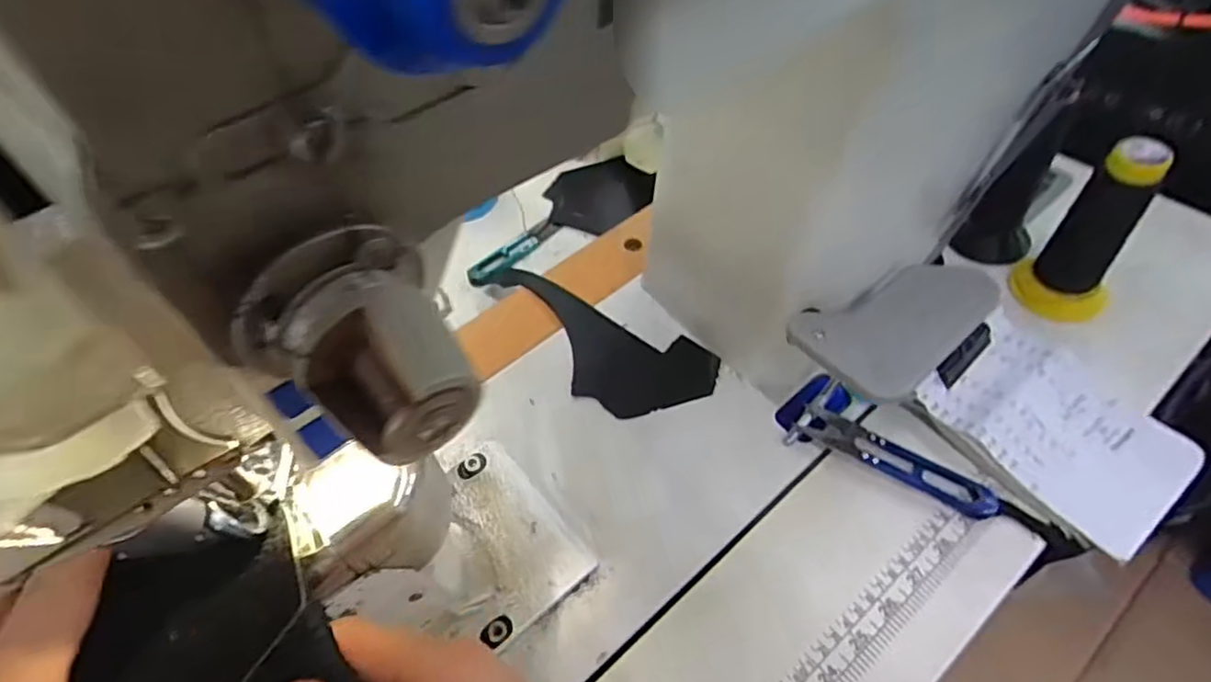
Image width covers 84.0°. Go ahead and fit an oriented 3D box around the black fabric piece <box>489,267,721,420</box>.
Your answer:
[{"bbox_3d":[-0.012,0.002,0.462,0.172,0.004,0.074,25,60,16],"label":"black fabric piece"}]

